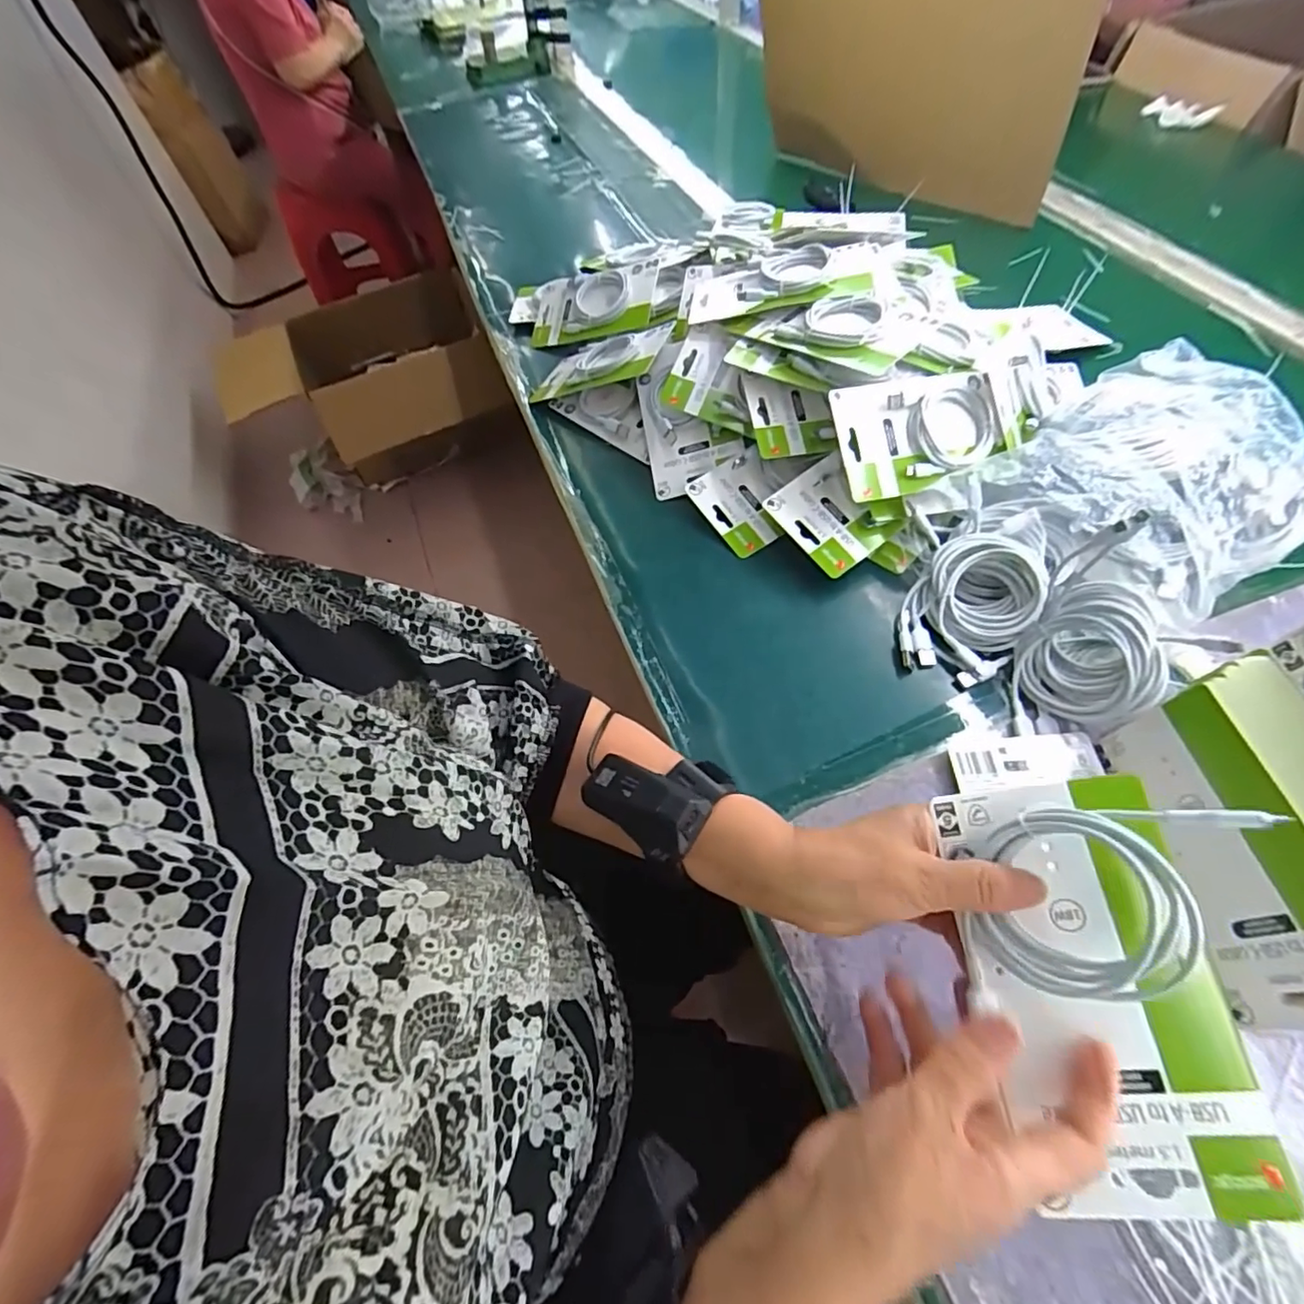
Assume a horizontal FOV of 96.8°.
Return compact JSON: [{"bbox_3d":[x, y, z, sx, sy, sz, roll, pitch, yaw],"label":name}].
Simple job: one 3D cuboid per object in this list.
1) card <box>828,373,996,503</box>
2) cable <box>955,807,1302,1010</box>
[{"bbox_3d":[0.235,-0.191,0.508,0.146,0.019,0.099,-10,90,-6],"label":"card"},{"bbox_3d":[0.208,0.114,0.264,0.117,0.025,0.084,-13,65,39],"label":"cable"}]

